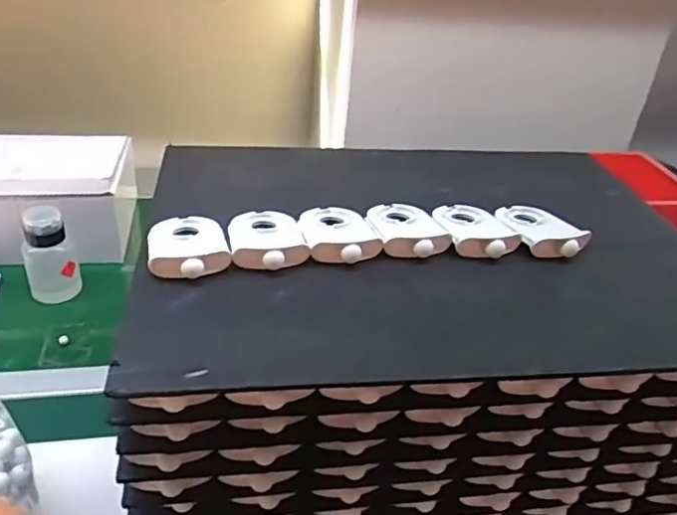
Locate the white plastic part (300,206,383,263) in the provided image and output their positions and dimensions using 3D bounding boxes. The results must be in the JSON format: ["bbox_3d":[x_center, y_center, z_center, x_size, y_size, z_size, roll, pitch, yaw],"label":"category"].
[{"bbox_3d":[-0.001,-0.025,0.498,0.057,0.014,0.086,-3,34,-13],"label":"white plastic part"}]

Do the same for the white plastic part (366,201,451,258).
[{"bbox_3d":[0.058,-0.029,0.512,0.057,0.015,0.085,-1,34,-11],"label":"white plastic part"}]

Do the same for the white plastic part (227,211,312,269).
[{"bbox_3d":[-0.058,-0.019,0.482,0.058,0.018,0.091,-5,35,-15],"label":"white plastic part"}]

